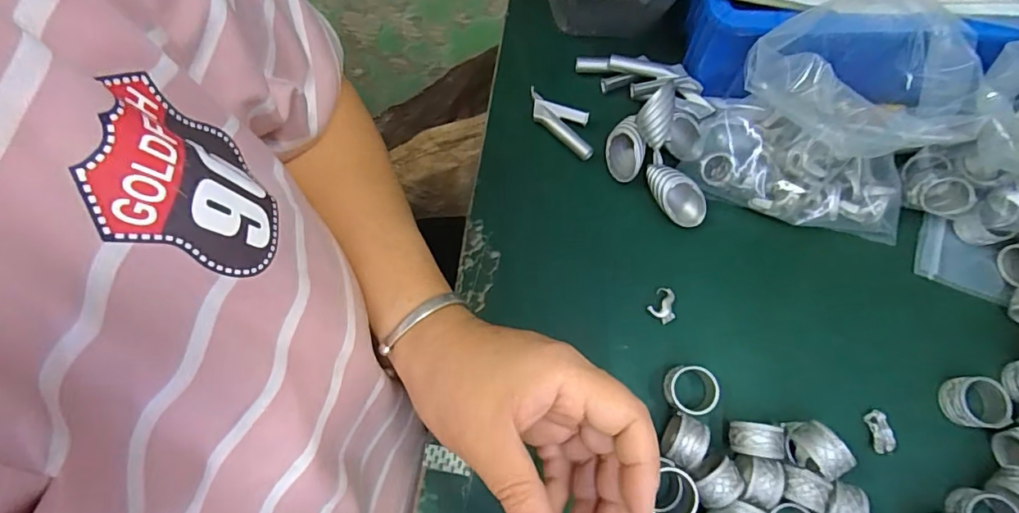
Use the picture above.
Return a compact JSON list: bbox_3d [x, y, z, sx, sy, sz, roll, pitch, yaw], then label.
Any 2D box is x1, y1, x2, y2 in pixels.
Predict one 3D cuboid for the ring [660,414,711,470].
[{"bbox_3d":[0.098,0.104,0.283,0.020,0.019,0.024,25,74,10],"label":"ring"}]

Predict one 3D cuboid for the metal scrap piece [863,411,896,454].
[{"bbox_3d":[0.214,0.101,0.292,0.012,0.005,0.023,-4,72,1],"label":"metal scrap piece"}]

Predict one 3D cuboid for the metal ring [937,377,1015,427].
[{"bbox_3d":[0.265,0.083,0.289,0.026,0.016,0.028,-1,72,2],"label":"metal ring"}]

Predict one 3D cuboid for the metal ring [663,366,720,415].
[{"bbox_3d":[0.106,0.078,0.295,0.028,0.015,0.027,-1,72,2],"label":"metal ring"}]

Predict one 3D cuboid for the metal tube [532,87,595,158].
[{"bbox_3d":[0.038,-0.095,0.355,0.063,0.010,0.024,43,78,14],"label":"metal tube"}]

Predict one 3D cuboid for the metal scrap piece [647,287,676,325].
[{"bbox_3d":[0.098,0.031,0.317,0.018,0.004,0.020,40,77,14],"label":"metal scrap piece"}]

